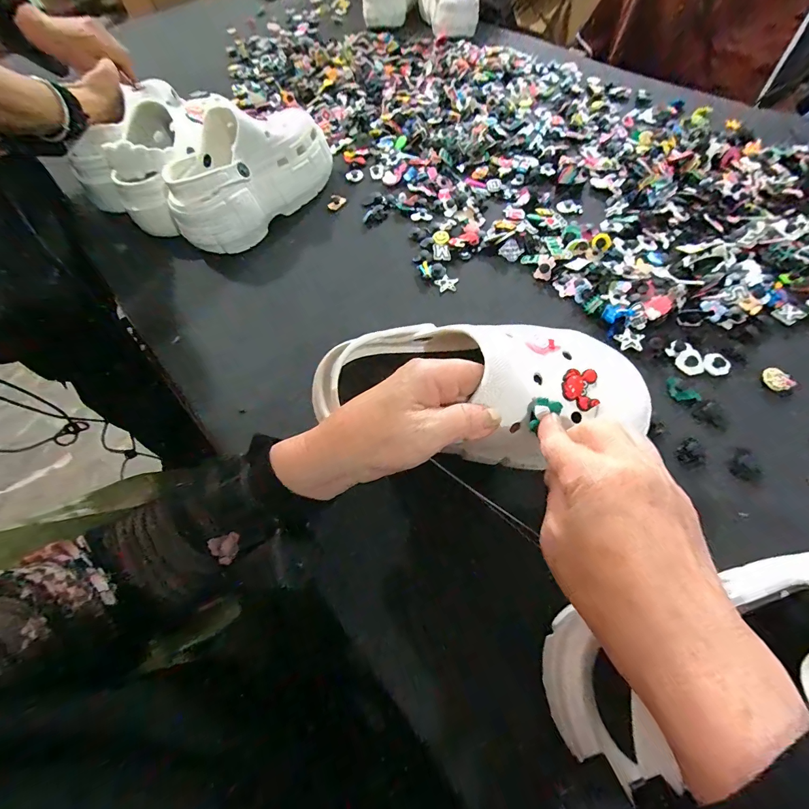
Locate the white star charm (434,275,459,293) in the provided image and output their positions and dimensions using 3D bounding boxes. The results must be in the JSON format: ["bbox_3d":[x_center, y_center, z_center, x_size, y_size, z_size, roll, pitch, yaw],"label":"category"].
[{"bbox_3d":[0.051,-0.143,0.446,0.028,0.005,0.022,-8,60,-1],"label":"white star charm"}]

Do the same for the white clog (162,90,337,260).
[{"bbox_3d":[-0.202,-0.309,0.493,0.091,0.113,0.244,27,65,17],"label":"white clog"}]

